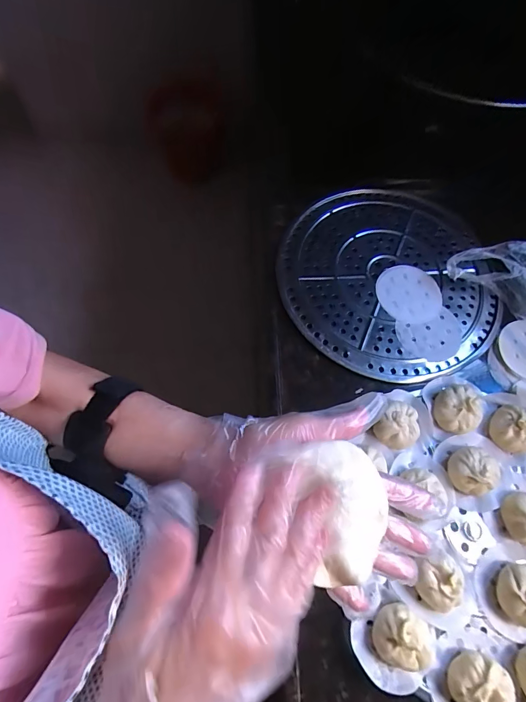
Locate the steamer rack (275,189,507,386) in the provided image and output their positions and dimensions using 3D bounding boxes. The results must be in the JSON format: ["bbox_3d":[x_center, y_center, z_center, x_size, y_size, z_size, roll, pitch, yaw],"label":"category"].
[{"bbox_3d":[0.195,-0.118,0.593,0.333,0.021,0.348,-5,67,-5],"label":"steamer rack"}]

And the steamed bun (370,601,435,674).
[{"bbox_3d":[0.146,0.299,0.384,0.058,0.039,0.054,1,67,-3],"label":"steamed bun"}]

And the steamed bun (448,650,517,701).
[{"bbox_3d":[0.219,0.339,0.371,0.046,0.037,0.055,41,71,14],"label":"steamed bun"}]

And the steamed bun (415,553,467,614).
[{"bbox_3d":[0.195,0.256,0.407,0.052,0.038,0.057,1,67,-3],"label":"steamed bun"}]

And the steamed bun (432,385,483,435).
[{"bbox_3d":[0.254,0.077,0.484,0.055,0.028,0.058,1,67,-3],"label":"steamed bun"}]

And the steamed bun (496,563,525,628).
[{"bbox_3d":[0.291,0.270,0.407,0.049,0.035,0.058,36,70,12],"label":"steamed bun"}]

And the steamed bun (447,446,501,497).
[{"bbox_3d":[0.260,0.148,0.456,0.053,0.038,0.055,1,67,-3],"label":"steamed bun"}]

